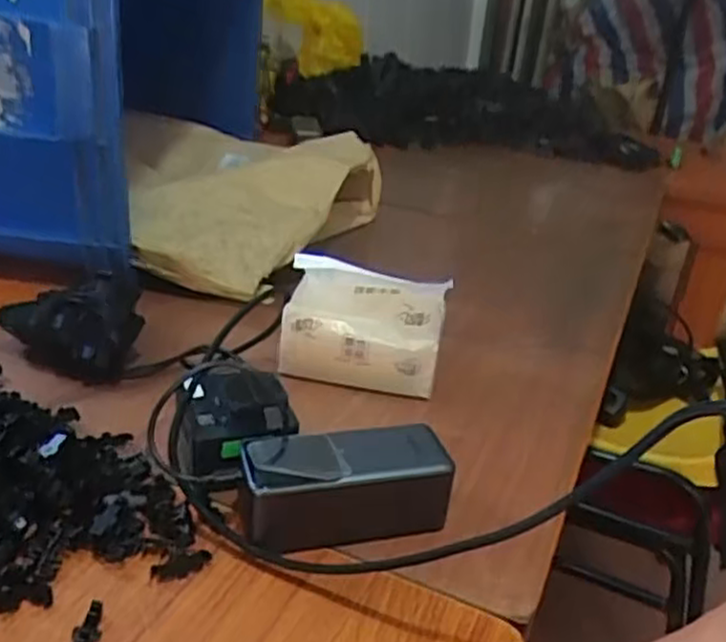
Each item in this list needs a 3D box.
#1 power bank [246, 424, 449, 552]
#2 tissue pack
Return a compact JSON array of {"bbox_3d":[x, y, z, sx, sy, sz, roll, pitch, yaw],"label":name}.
[{"bbox_3d":[-0.011,0.104,0.463,0.128,0.053,0.052,-1,28,-14],"label":"power bank"},{"bbox_3d":[0.000,0.002,0.609,0.127,0.105,0.042,8,27,4],"label":"tissue pack"}]

